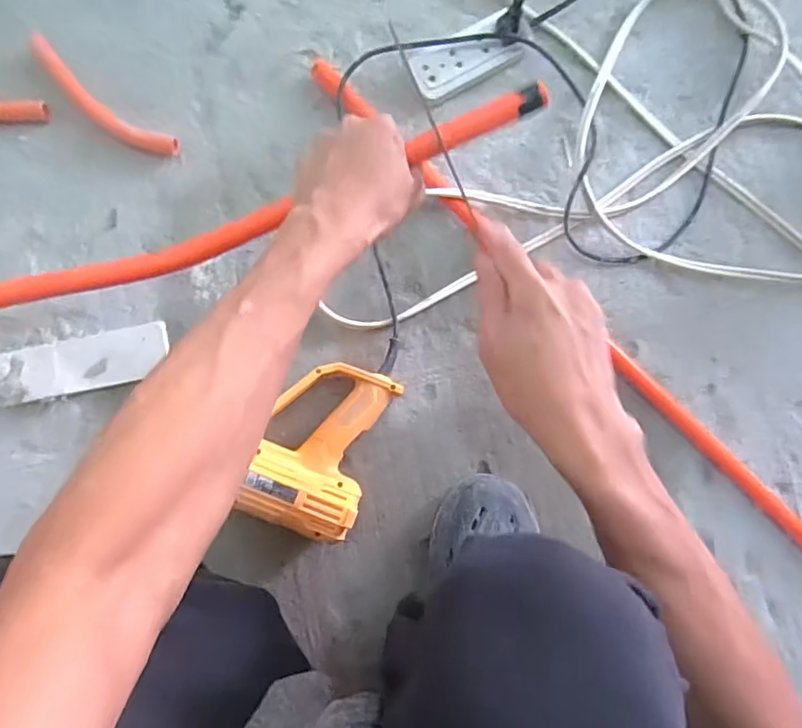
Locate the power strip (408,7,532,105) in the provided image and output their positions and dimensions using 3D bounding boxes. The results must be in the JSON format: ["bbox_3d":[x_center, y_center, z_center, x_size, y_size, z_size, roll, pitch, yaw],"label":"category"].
[{"bbox_3d":[0.086,-0.378,0.637,0.148,0.028,0.068,-29,88,-5],"label":"power strip"}]

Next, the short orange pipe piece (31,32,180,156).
[{"bbox_3d":[-0.361,-0.311,0.625,0.208,0.037,0.043,38,85,0],"label":"short orange pipe piece"}]

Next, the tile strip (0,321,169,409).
[{"bbox_3d":[-0.416,0.011,0.599,0.288,0.012,0.062,-13,86,-4],"label":"tile strip"}]

